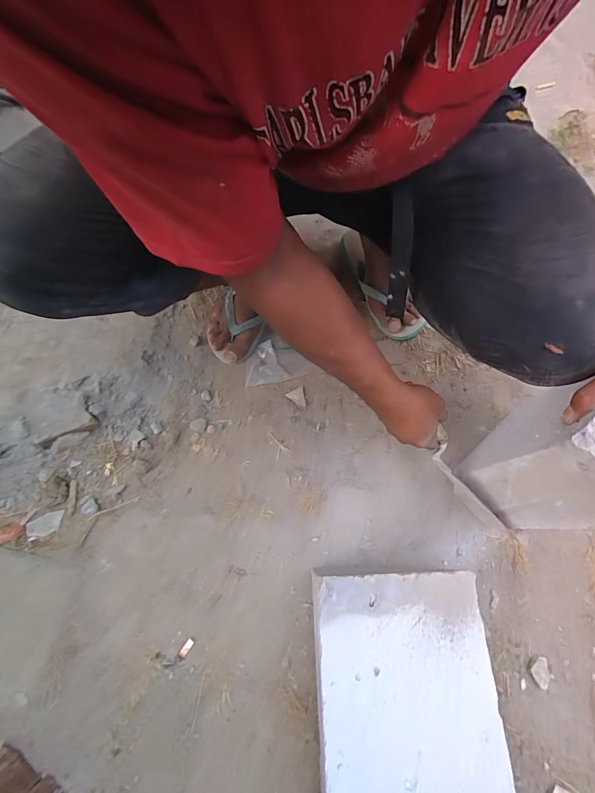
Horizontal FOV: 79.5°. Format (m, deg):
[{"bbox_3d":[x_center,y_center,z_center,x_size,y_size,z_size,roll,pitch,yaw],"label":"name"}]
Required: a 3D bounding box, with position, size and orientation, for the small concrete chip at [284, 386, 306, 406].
[{"bbox_3d":[0.000,0.003,0.673,0.034,0.004,0.037,-23,68,-7],"label":"small concrete chip"}]

